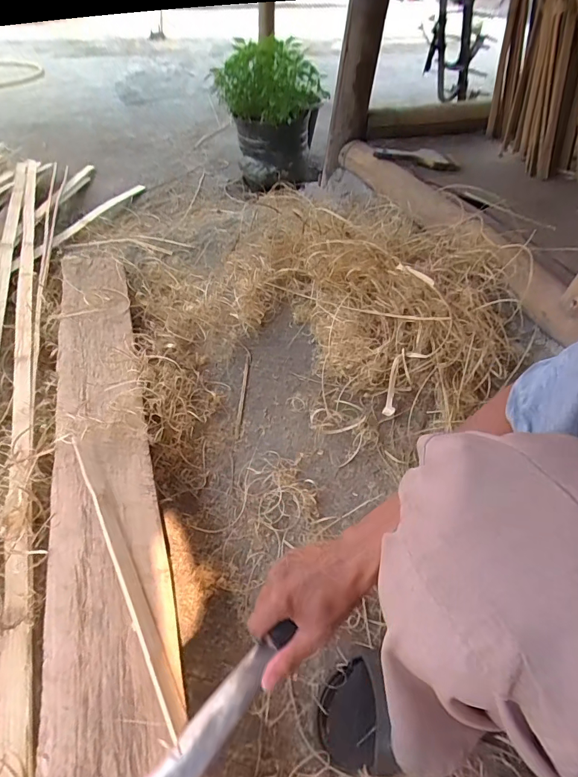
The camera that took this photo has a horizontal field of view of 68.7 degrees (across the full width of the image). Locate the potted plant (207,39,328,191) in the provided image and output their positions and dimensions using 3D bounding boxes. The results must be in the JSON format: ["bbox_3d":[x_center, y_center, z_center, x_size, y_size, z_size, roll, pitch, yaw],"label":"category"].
[{"bbox_3d":[-0.053,-0.844,1.308,0.258,0.373,0.293,31,52,21],"label":"potted plant"}]

